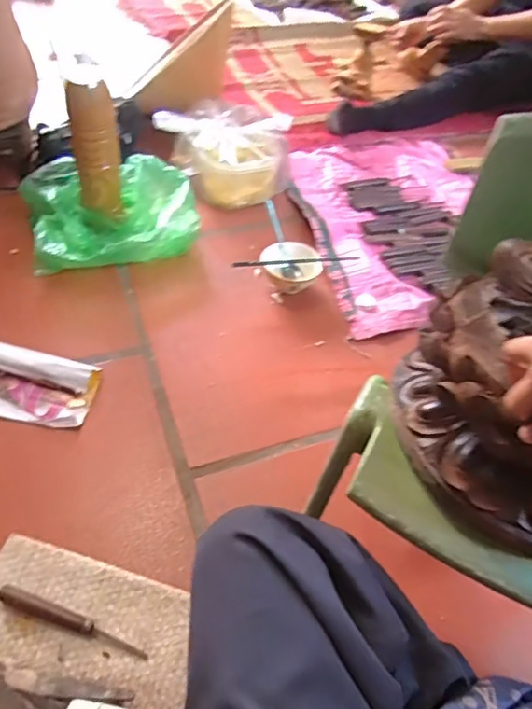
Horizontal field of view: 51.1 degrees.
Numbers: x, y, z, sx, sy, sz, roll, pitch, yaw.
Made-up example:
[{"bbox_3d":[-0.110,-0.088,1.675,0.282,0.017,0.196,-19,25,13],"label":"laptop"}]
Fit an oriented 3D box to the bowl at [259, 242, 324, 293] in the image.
[{"bbox_3d":[0.045,-0.157,1.042,0.114,0.055,0.098,2,50,-4],"label":"bowl"}]

